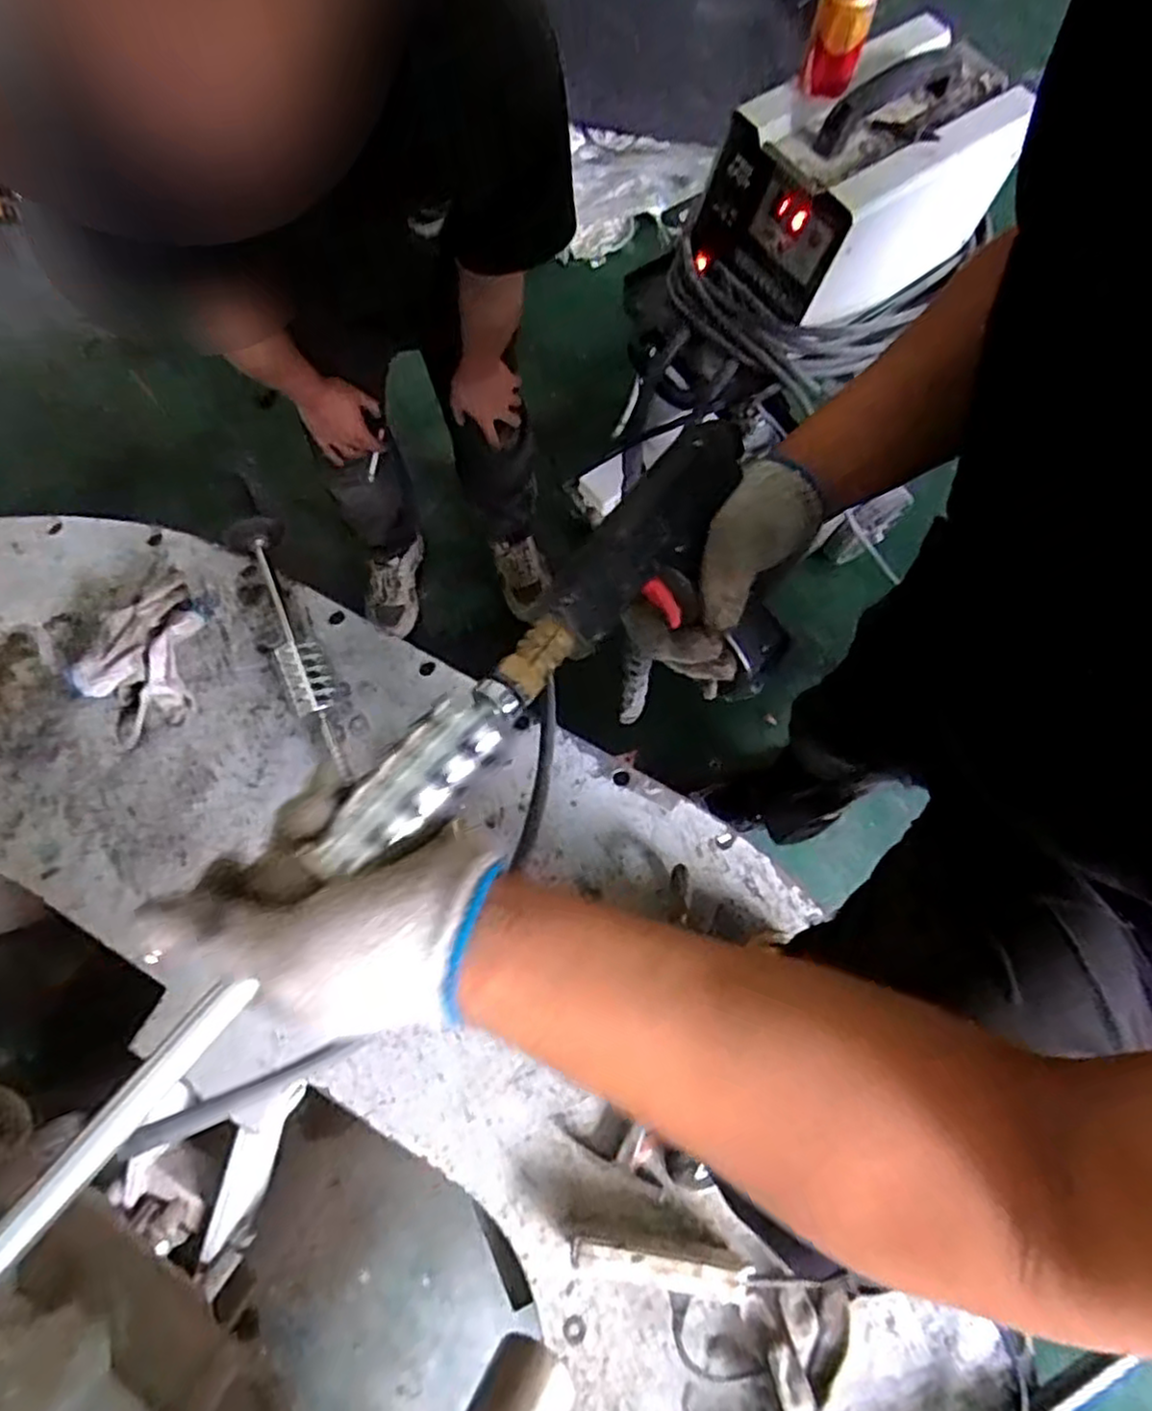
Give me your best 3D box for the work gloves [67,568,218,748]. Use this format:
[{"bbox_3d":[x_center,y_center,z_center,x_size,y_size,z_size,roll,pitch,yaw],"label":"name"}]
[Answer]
[{"bbox_3d":[-0.548,-0.060,0.947,0.158,0.050,0.203,39,77,11],"label":"work gloves"}]

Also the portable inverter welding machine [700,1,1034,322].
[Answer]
[{"bbox_3d":[0.326,-0.627,0.876,0.302,0.168,0.203,-33,76,-9],"label":"portable inverter welding machine"}]

